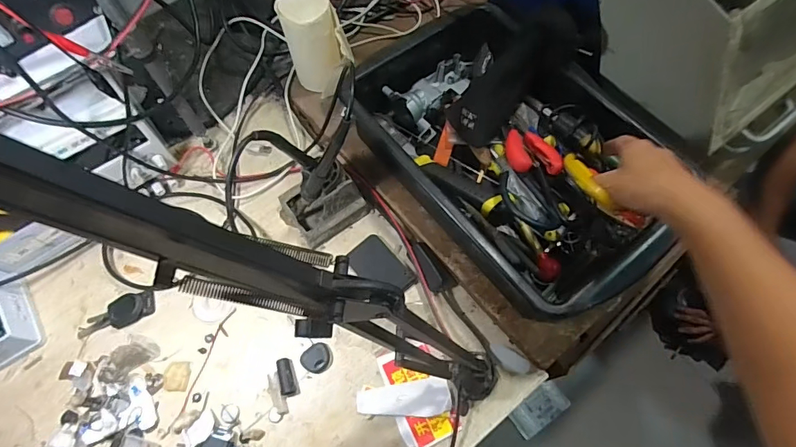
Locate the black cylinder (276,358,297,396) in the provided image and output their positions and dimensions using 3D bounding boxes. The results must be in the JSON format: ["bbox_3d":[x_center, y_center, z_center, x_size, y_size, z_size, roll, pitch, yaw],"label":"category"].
[{"bbox_3d":[-0.123,0.170,0.491,0.016,0.012,0.040,-16,67,-7],"label":"black cylinder"}]

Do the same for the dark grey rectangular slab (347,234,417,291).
[{"bbox_3d":[-0.021,0.054,0.539,0.051,0.008,0.079,-40,72,-16],"label":"dark grey rectangular slab"}]

